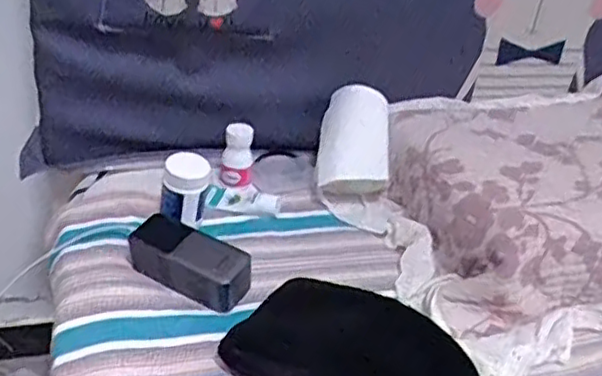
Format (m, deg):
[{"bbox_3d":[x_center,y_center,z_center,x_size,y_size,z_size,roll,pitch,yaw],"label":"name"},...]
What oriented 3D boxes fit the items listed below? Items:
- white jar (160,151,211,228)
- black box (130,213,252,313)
[{"bbox_3d":[-0.144,0.001,0.810,0.060,0.074,0.050,-20,41,-37],"label":"white jar"},{"bbox_3d":[-0.122,0.080,0.739,0.133,0.051,0.055,22,34,22],"label":"black box"}]

